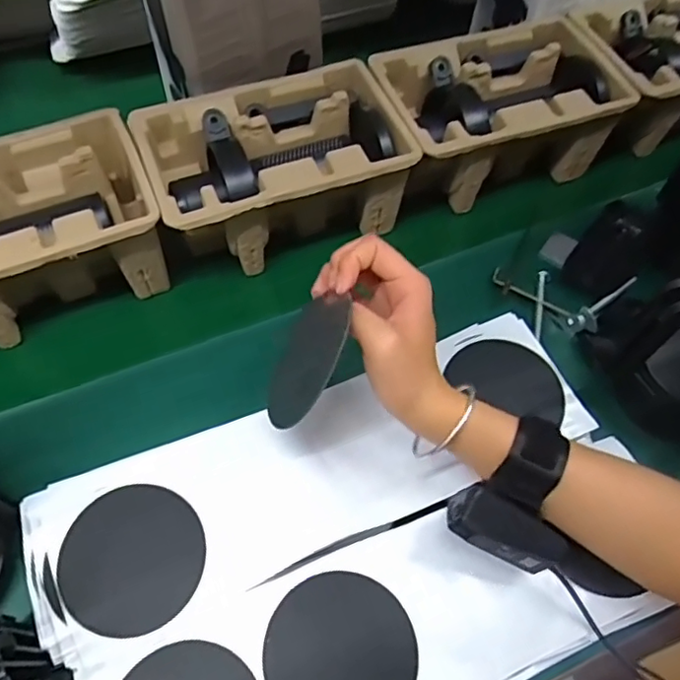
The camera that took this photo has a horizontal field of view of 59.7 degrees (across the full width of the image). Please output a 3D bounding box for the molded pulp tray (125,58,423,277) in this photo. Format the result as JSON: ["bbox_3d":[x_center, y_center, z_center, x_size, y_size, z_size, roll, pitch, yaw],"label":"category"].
[{"bbox_3d":[-0.059,-0.156,0.556,0.224,0.093,0.145,-20,63,-13],"label":"molded pulp tray"}]

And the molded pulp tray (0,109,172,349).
[{"bbox_3d":[-0.274,-0.089,0.514,0.221,0.101,0.143,-23,64,-15],"label":"molded pulp tray"}]

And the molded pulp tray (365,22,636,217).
[{"bbox_3d":[0.151,-0.225,0.600,0.217,0.094,0.149,-18,63,-13],"label":"molded pulp tray"}]

